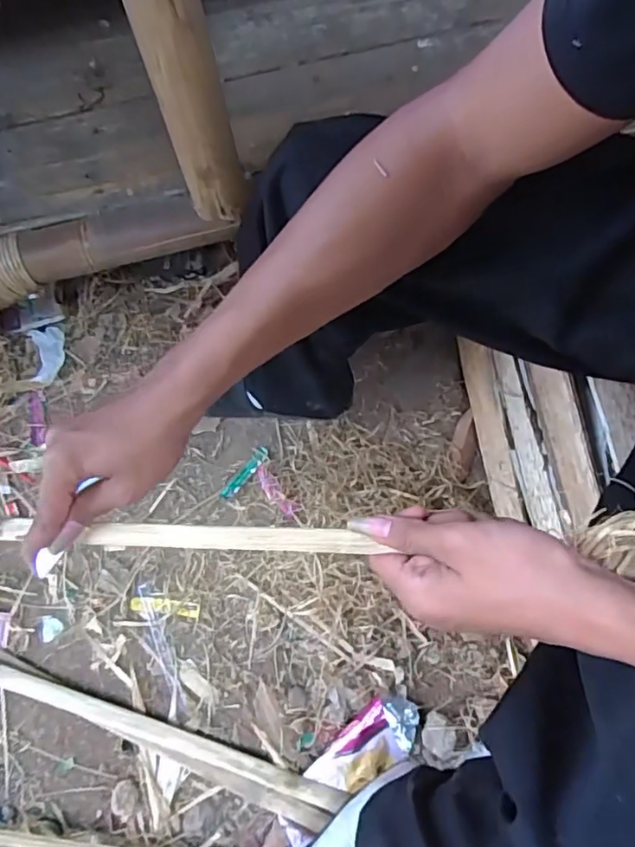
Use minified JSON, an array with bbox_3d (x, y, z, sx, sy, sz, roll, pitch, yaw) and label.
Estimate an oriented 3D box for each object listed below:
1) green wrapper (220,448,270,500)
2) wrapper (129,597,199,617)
[{"bbox_3d":[-0.104,0.071,0.817,0.020,0.013,0.091,40,76,13],"label":"green wrapper"},{"bbox_3d":[-0.207,0.247,0.771,0.093,0.004,0.019,5,71,3],"label":"wrapper"}]

